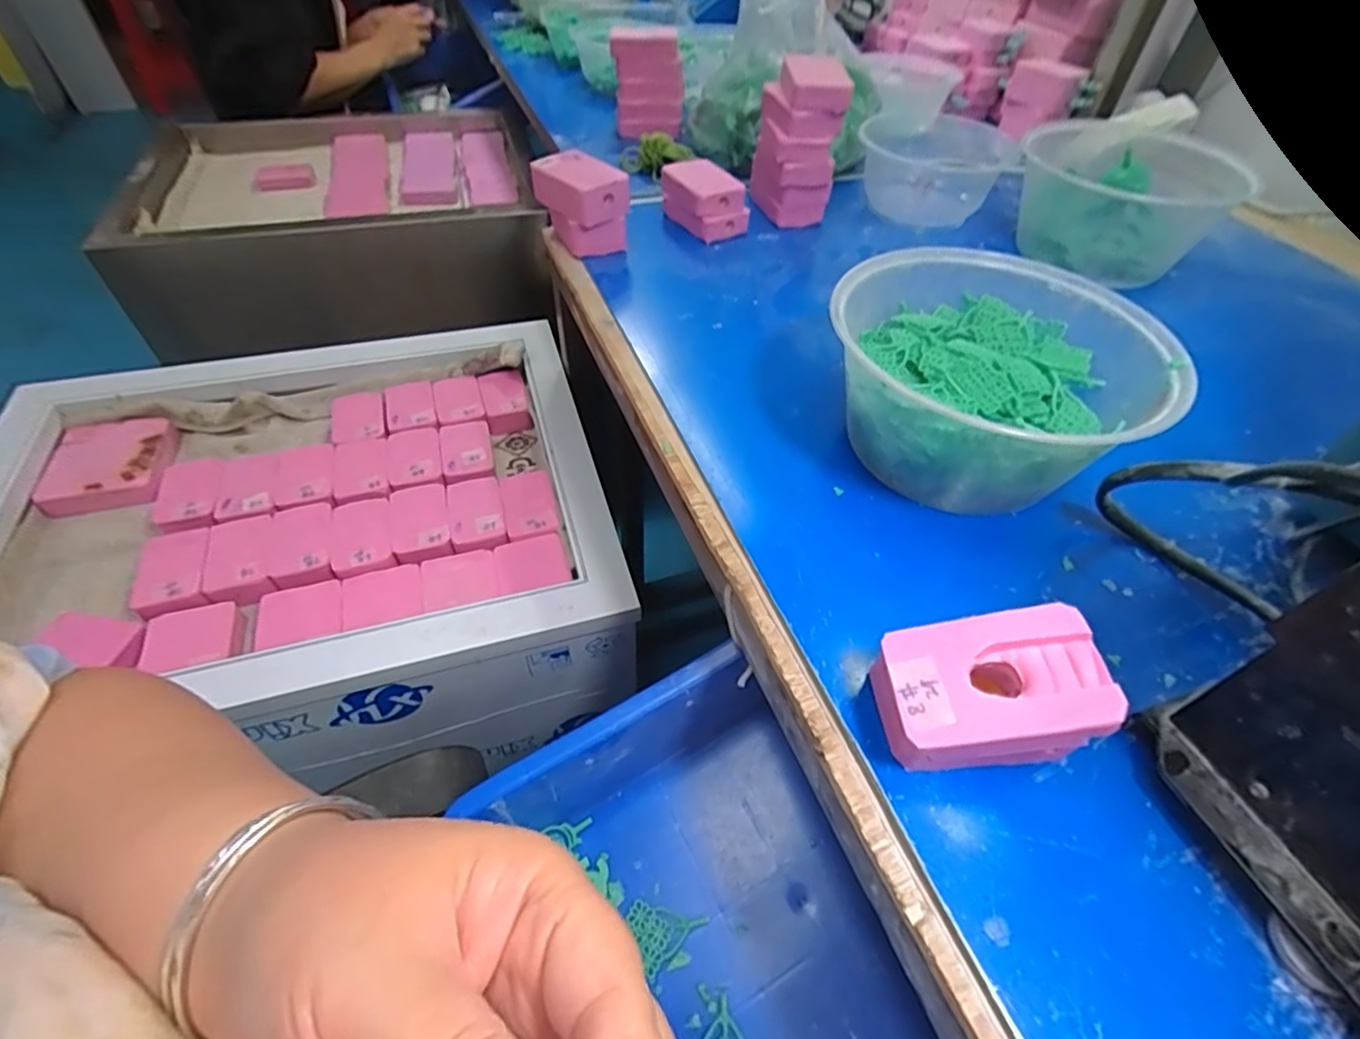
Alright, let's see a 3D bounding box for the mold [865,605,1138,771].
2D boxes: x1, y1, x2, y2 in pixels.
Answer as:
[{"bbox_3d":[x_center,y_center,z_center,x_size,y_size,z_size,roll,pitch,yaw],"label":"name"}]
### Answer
[{"bbox_3d":[0.110,0.066,0.231,0.071,0.050,0.052,0,48,-2],"label":"mold"}]

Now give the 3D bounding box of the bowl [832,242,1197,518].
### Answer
[{"bbox_3d":[0.164,-0.077,0.331,0.156,0.070,0.150,1,49,-2],"label":"bowl"}]

